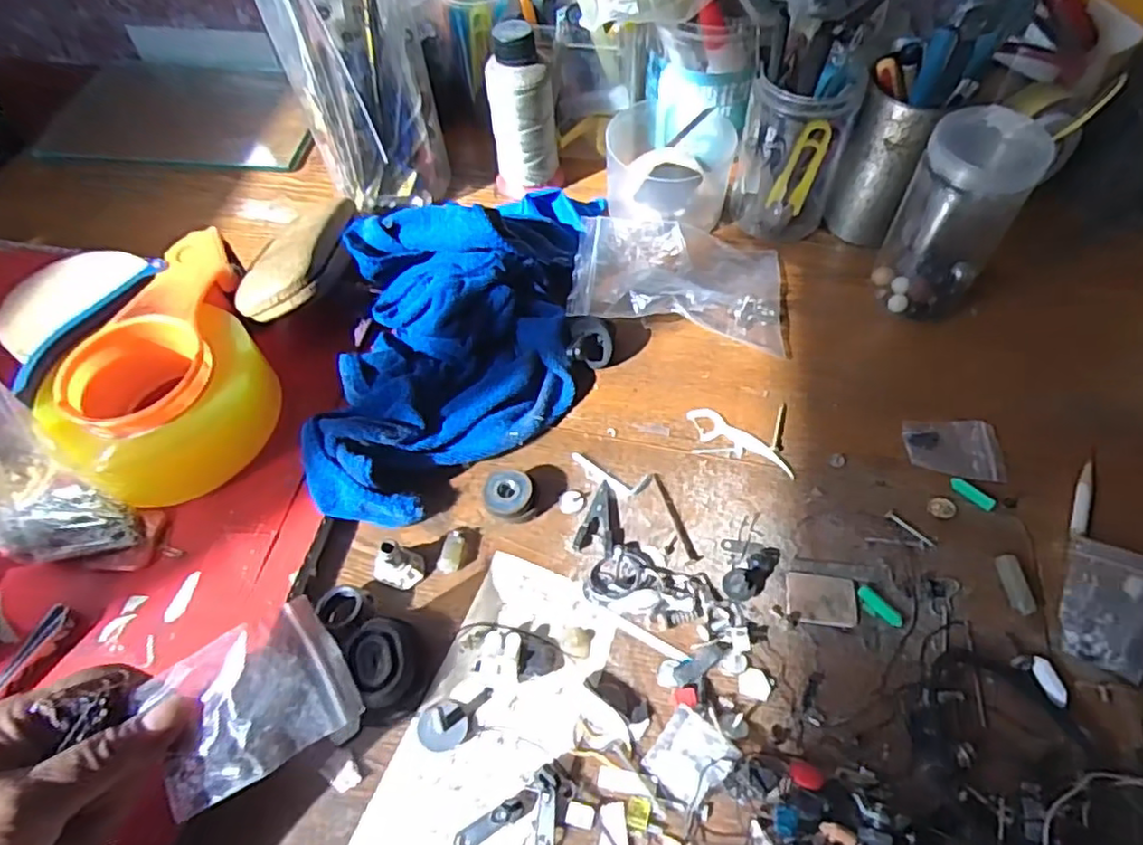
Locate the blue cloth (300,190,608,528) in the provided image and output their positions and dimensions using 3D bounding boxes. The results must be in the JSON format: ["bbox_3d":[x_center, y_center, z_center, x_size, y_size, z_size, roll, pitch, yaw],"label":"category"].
[{"bbox_3d":[-0.072,-0.073,0.437,0.151,0.073,0.282,3,55,5],"label":"blue cloth"}]

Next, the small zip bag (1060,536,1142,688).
[{"bbox_3d":[0.272,0.093,0.336,0.040,0.018,0.063,20,58,16],"label":"small zip bag"}]

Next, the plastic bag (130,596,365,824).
[{"bbox_3d":[-0.132,0.121,0.278,0.074,0.013,0.067,-22,86,-26],"label":"plastic bag"}]

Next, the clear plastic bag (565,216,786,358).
[{"bbox_3d":[0.078,-0.105,0.476,0.147,0.035,0.106,5,55,6],"label":"clear plastic bag"}]

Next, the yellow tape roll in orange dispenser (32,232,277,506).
[{"bbox_3d":[-0.249,-0.030,0.406,0.114,0.063,0.162,-21,56,-11],"label":"yellow tape roll in orange dispenser"}]

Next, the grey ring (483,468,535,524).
[{"bbox_3d":[-0.036,0.044,0.387,0.028,0.018,0.028,-1,54,2],"label":"grey ring"}]

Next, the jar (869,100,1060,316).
[{"bbox_3d":[0.244,-0.128,0.429,0.052,0.125,0.057,-1,54,2],"label":"jar"}]

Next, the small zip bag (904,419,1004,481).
[{"bbox_3d":[0.231,0.016,0.401,0.053,0.004,0.041,3,55,5],"label":"small zip bag"}]

